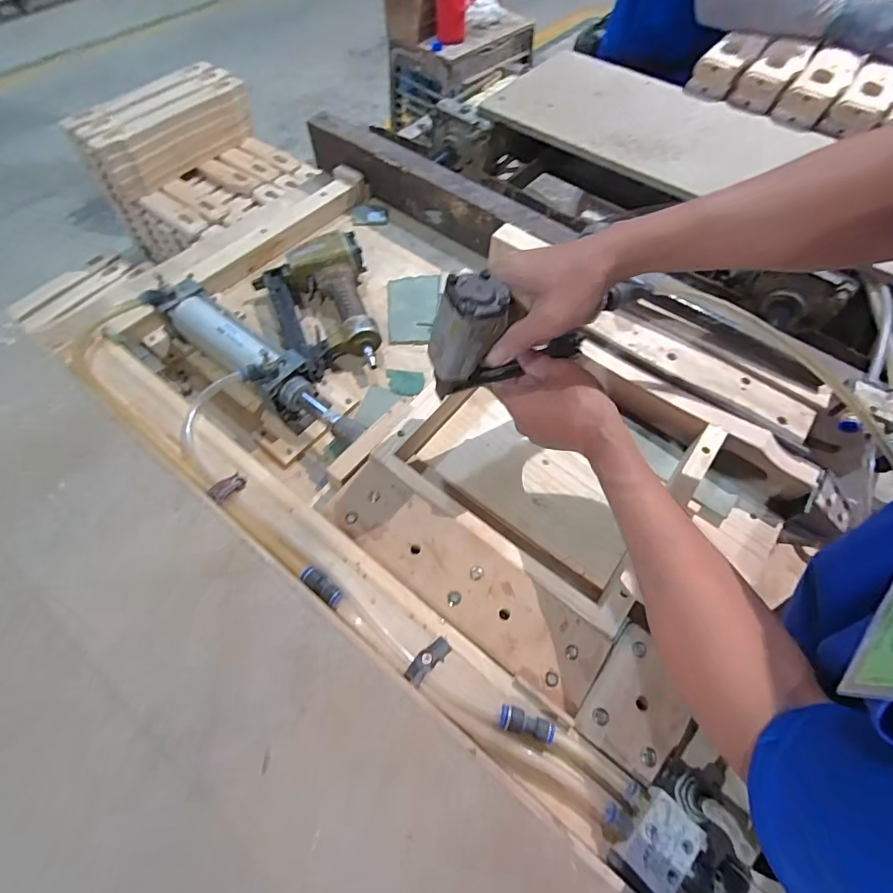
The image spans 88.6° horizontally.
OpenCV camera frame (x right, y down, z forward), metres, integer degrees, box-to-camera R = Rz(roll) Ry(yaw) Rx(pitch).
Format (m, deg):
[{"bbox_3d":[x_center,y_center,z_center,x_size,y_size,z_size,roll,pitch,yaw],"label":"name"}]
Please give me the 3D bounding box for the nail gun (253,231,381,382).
[{"bbox_3d":[-0.170,-0.193,0.632,0.153,0.062,0.214,-17,63,-12],"label":"nail gun"}]

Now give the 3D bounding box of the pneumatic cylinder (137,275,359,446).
[{"bbox_3d":[-0.227,-0.098,0.556,0.310,0.085,0.067,34,64,15],"label":"pneumatic cylinder"}]

